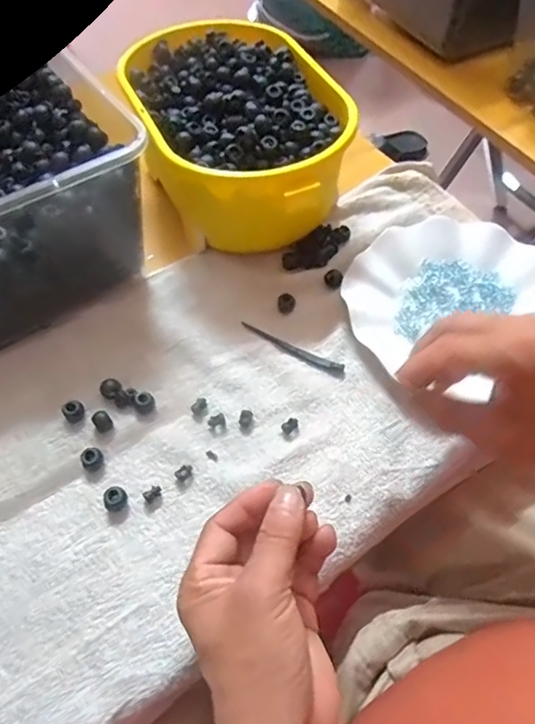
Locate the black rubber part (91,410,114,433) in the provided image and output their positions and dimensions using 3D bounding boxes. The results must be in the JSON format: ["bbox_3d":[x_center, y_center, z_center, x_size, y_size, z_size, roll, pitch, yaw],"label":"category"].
[{"bbox_3d":[-0.121,0.042,0.405,0.012,0.011,0.015,-26,60,-16],"label":"black rubber part"}]

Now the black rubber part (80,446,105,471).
[{"bbox_3d":[-0.122,0.068,0.388,0.014,0.009,0.015,0,56,0],"label":"black rubber part"}]

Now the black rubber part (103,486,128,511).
[{"bbox_3d":[-0.102,0.092,0.373,0.015,0.011,0.013,-35,63,-21],"label":"black rubber part"}]

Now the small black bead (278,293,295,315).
[{"bbox_3d":[0.016,-0.049,0.464,0.014,0.008,0.017,15,58,10],"label":"small black bead"}]

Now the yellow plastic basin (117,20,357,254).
[{"bbox_3d":[-0.028,-0.195,0.505,0.166,0.102,0.243,-21,59,-14],"label":"yellow plastic basin"}]

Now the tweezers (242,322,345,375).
[{"bbox_3d":[0.019,-0.010,0.441,0.088,0.004,0.010,24,59,15],"label":"tweezers"}]

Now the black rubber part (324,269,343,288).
[{"bbox_3d":[0.057,-0.072,0.476,0.015,0.006,0.015,11,57,7],"label":"black rubber part"}]

